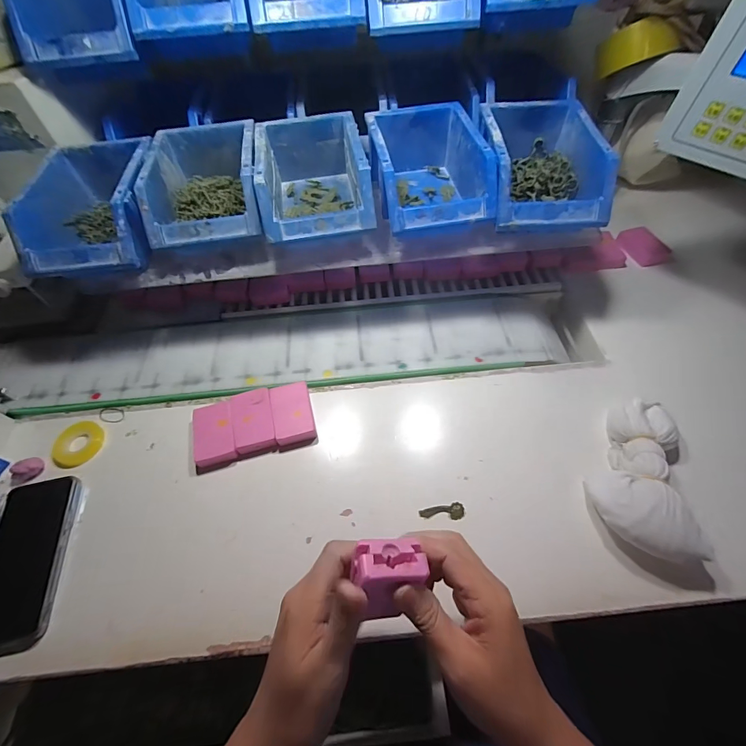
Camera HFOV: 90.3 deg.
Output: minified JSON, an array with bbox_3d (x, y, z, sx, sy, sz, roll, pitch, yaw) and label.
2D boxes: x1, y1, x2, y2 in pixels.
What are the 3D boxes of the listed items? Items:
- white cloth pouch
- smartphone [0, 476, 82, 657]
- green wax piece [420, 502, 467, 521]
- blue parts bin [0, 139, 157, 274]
[{"bbox_3d":[0.264,0.096,0.366,0.096,0.043,0.165,9,56,9],"label":"white cloth pouch"},{"bbox_3d":[-0.336,0.176,0.353,0.074,0.008,0.150,-10,56,-4],"label":"smartphone"},{"bbox_3d":[0.070,0.140,0.371,0.044,0.007,0.015,-9,56,-3],"label":"green wax piece"},{"bbox_3d":[-0.315,-0.191,0.431,0.122,0.072,0.174,-5,55,0],"label":"blue parts bin"}]

